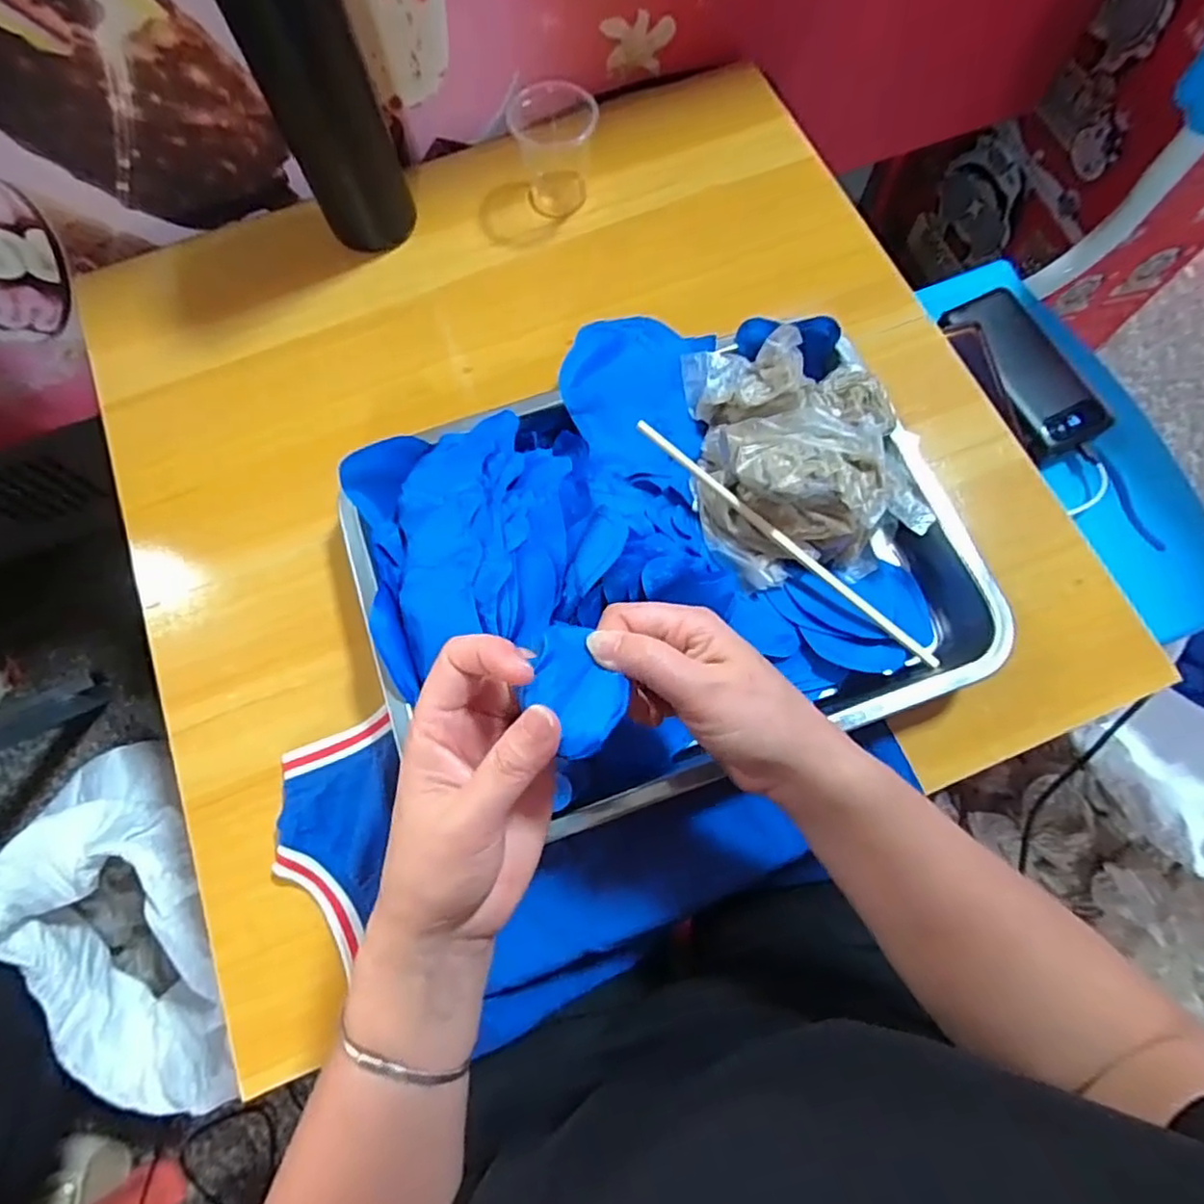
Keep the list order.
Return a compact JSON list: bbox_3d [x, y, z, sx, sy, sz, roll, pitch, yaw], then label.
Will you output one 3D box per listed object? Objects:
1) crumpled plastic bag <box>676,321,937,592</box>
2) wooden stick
[{"bbox_3d":[0.121,-0.101,0.400,0.137,0.038,0.168,-10,71,-5],"label":"crumpled plastic bag"},{"bbox_3d":[0.111,-0.032,0.386,0.225,0.008,0.008,38,74,-4],"label":"wooden stick"}]

